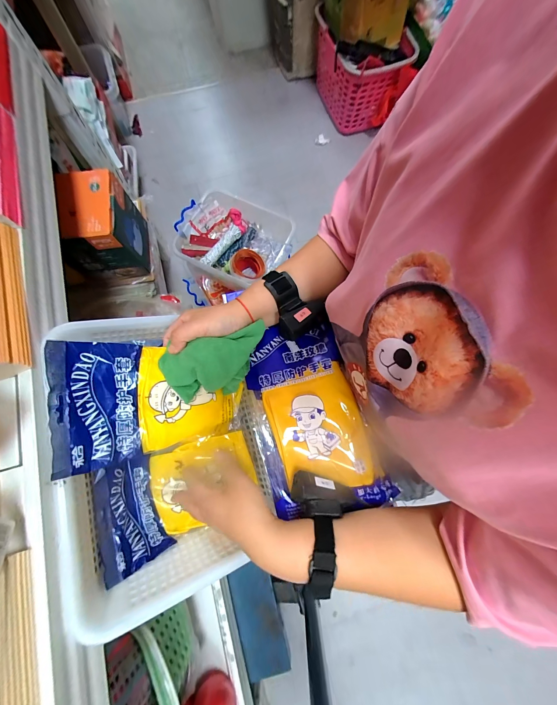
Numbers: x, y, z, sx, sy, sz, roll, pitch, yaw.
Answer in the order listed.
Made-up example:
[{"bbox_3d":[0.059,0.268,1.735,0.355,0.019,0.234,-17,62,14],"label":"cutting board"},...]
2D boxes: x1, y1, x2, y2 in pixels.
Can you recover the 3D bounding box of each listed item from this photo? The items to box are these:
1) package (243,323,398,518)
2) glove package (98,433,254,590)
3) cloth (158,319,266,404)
[{"bbox_3d":[0.045,0.084,0.369,0.150,0.032,0.250,-14,77,-3],"label":"package"},{"bbox_3d":[-0.134,0.194,0.365,0.193,0.071,0.129,-18,77,-4],"label":"glove package"},{"bbox_3d":[-0.074,0.013,0.331,0.131,0.043,0.070,-21,77,-5],"label":"cloth"}]

